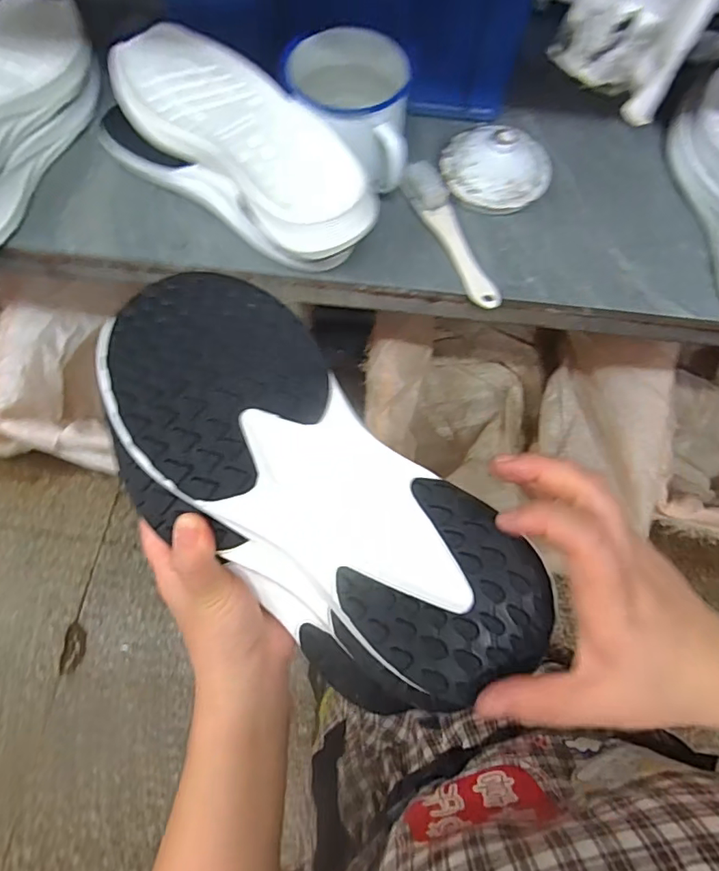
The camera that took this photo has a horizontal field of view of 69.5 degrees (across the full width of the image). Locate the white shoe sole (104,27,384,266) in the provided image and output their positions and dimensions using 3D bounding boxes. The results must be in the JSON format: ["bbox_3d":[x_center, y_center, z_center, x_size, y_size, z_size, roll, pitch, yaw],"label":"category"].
[{"bbox_3d":[-0.100,-0.257,0.432,0.106,0.038,0.283,-40,76,-14],"label":"white shoe sole"}]

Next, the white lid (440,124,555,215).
[{"bbox_3d":[0.133,-0.263,0.493,0.103,0.041,0.098,1,70,-2],"label":"white lid"}]

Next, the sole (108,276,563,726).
[{"bbox_3d":[-0.035,0.025,0.272,0.274,0.037,0.116,42,76,12],"label":"sole"}]

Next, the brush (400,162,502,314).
[{"bbox_3d":[0.082,-0.184,0.476,0.036,0.018,0.161,-19,72,-9],"label":"brush"}]

